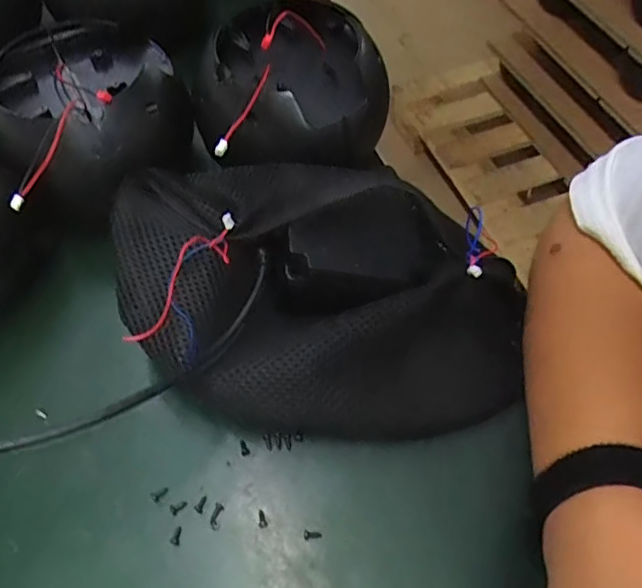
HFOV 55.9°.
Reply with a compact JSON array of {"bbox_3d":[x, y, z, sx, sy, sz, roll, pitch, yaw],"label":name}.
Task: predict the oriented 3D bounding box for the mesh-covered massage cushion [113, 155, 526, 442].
[{"bbox_3d":[-0.003,0.001,0.341,0.235,0.087,0.151,12,59,7],"label":"mesh-covered massage cushion"}]

